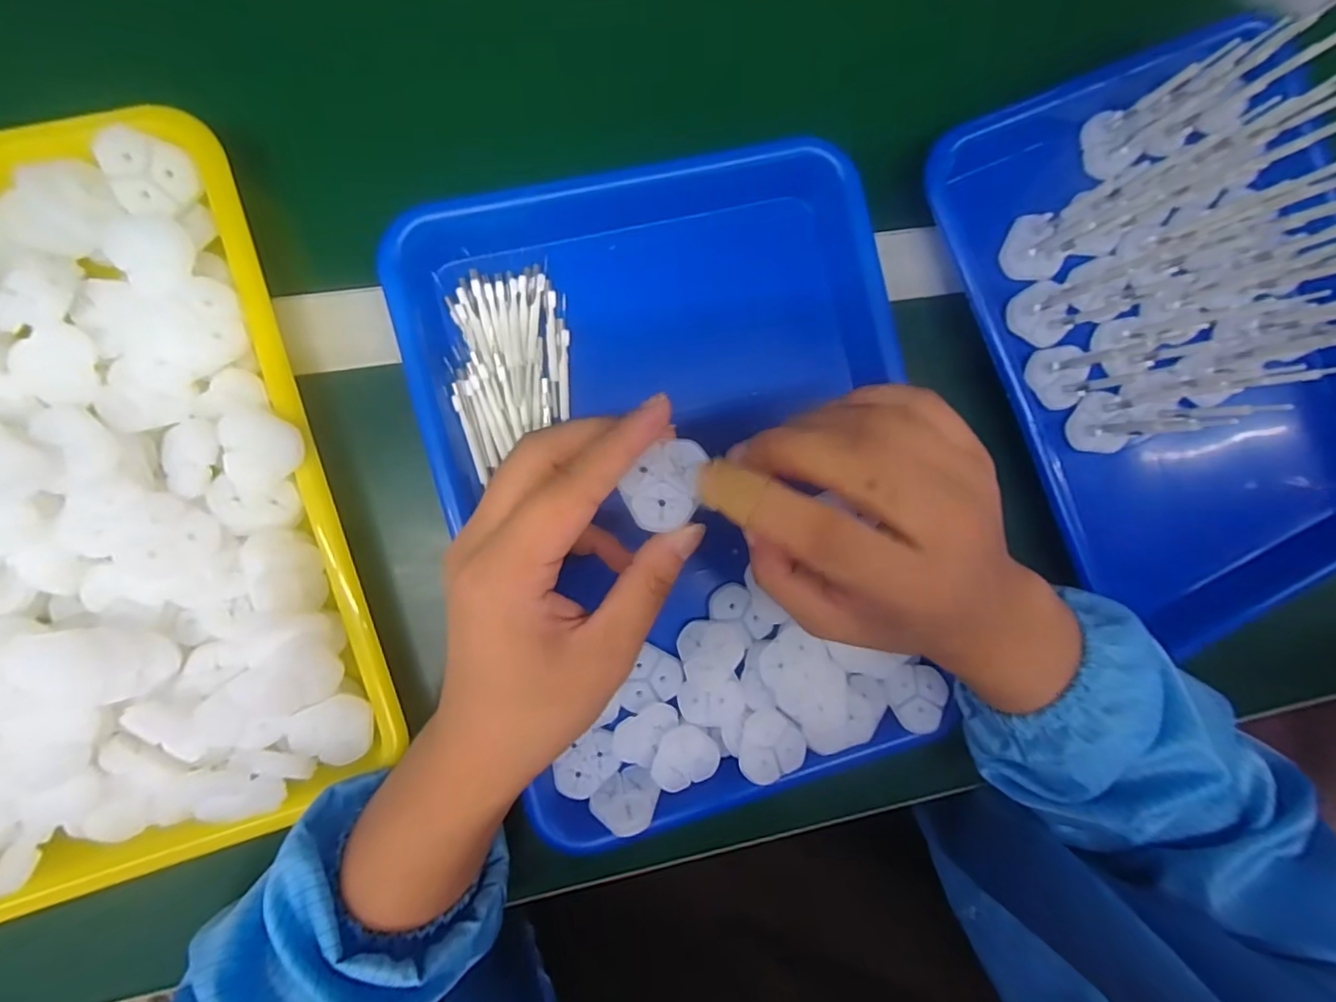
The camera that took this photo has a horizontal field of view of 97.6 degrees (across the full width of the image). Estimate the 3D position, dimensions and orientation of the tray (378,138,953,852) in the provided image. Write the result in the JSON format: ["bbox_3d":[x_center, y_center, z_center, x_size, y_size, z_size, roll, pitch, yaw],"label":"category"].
[{"bbox_3d":[0.011,-0.011,0.316,0.249,0.054,0.342,-13,93,-8],"label":"tray"}]

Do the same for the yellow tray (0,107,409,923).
[{"bbox_3d":[-0.284,0.011,0.258,0.246,0.038,0.344,-16,94,-7],"label":"yellow tray"}]

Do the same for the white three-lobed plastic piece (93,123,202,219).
[{"bbox_3d":[-0.238,-0.151,0.269,0.032,0.016,0.031,1,91,-8],"label":"white three-lobed plastic piece"}]

